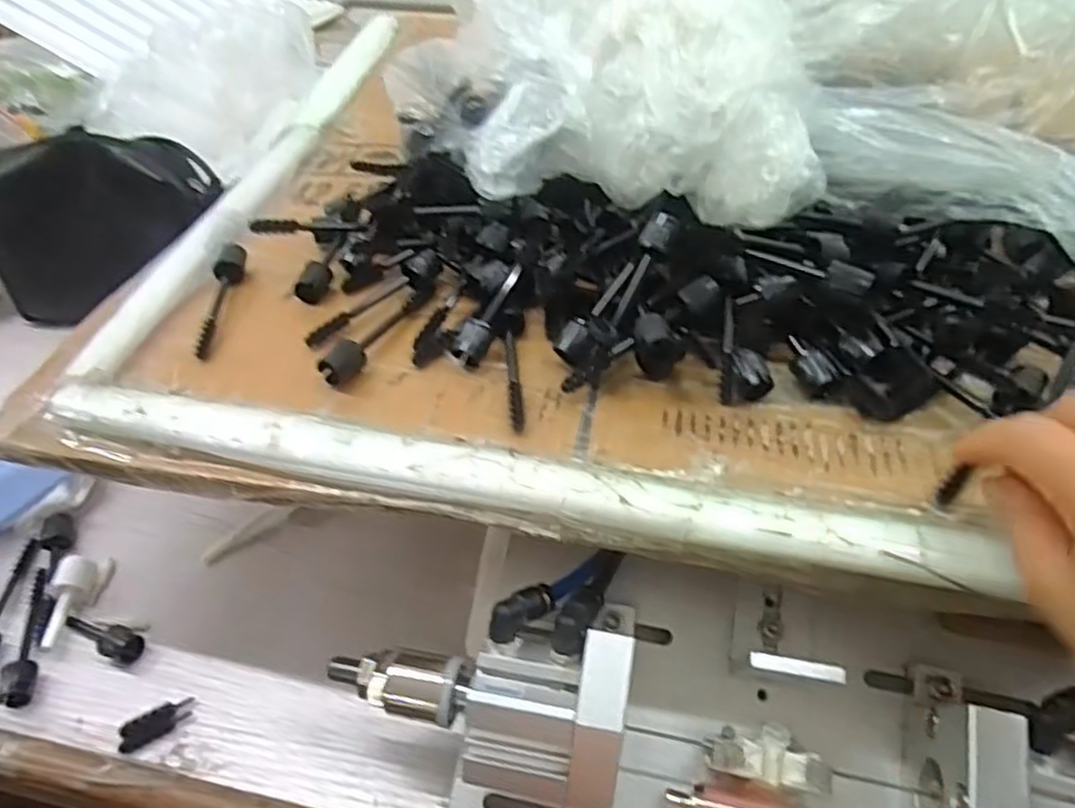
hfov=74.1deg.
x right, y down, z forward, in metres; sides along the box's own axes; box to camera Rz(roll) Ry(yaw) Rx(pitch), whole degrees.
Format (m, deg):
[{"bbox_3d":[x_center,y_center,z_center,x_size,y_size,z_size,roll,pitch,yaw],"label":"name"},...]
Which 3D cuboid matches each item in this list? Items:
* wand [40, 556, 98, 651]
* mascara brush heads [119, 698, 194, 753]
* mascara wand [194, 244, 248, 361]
[{"bbox_3d":[-0.280,0.117,0.423,0.017,0.015,0.055,-1,45,0],"label":"wand"},{"bbox_3d":[-0.206,0.171,0.384,0.036,0.007,0.018,-26,50,-22],"label":"mascara brush heads"},{"bbox_3d":[-0.178,-0.060,0.398,0.014,0.014,0.085,-4,45,-3],"label":"mascara wand"}]

